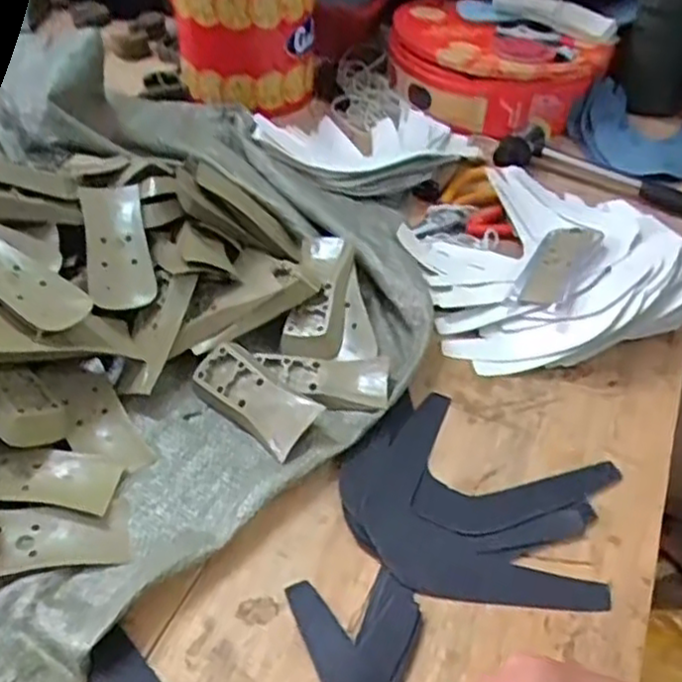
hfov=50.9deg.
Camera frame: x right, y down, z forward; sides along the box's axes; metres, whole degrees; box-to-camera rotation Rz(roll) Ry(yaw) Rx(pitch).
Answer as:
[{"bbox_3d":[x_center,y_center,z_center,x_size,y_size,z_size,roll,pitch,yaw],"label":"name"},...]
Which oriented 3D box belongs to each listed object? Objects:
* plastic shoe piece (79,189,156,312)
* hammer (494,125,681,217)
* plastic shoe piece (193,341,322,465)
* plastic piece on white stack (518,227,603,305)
[{"bbox_3d":[-0.159,-0.067,0.511,0.043,0.016,0.108,-10,65,-15],"label":"plastic shoe piece"},{"bbox_3d":[0.291,-0.155,0.697,0.283,0.028,0.072,23,48,16],"label":"hammer"},{"bbox_3d":[-0.057,0.038,0.481,0.093,0.021,0.042,36,84,30],"label":"plastic shoe piece"},{"bbox_3d":[0.176,-0.065,0.577,0.038,0.008,0.121,23,44,21],"label":"plastic piece on white stack"}]

